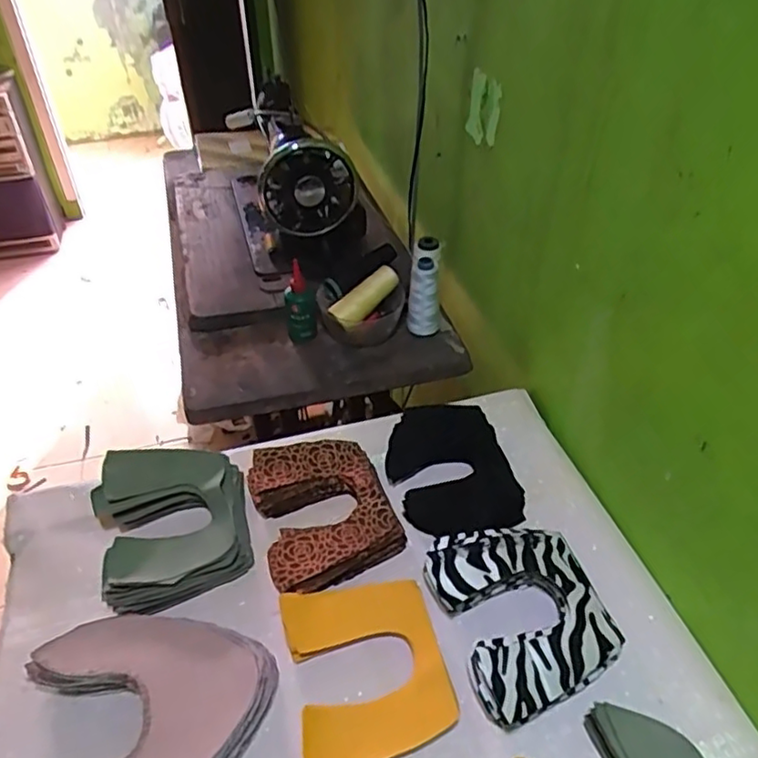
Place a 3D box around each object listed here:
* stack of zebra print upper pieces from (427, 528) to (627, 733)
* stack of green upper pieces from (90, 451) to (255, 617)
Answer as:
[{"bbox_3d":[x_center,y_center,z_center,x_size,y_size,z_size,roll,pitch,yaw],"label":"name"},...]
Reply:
[{"bbox_3d":[0.125,0.207,0.560,0.131,0.055,0.160,-13,43,-14],"label":"stack of zebra print upper pieces"},{"bbox_3d":[-0.206,0.147,0.630,0.138,0.070,0.161,-10,43,-12],"label":"stack of green upper pieces"}]

